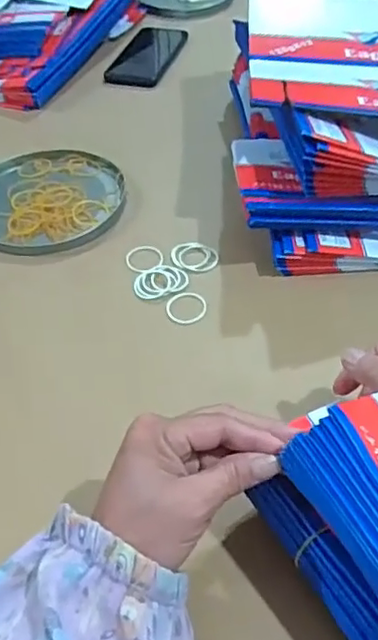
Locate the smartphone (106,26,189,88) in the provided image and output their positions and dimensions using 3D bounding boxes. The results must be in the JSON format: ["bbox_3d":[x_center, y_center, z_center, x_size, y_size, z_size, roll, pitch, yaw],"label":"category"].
[{"bbox_3d":[-0.058,-0.372,0.836,0.073,0.007,0.141,19,59,11],"label":"smartphone"}]

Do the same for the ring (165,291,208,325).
[{"bbox_3d":[-0.002,-0.011,0.520,0.035,0.005,0.035,-2,47,2],"label":"ring"}]

